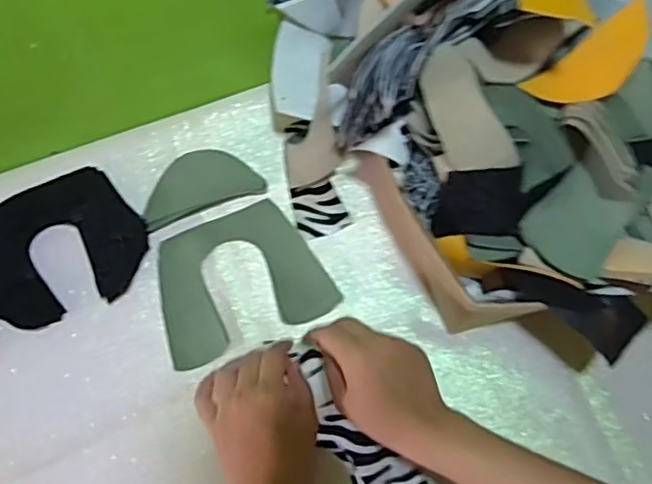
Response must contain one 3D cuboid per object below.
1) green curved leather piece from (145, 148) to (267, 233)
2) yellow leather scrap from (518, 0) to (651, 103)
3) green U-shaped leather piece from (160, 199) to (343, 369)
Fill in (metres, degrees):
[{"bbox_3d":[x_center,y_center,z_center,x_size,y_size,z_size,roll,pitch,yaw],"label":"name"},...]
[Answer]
[{"bbox_3d":[-0.123,-0.057,0.605,0.114,0.010,0.059,-20,75,-5],"label":"green curved leather piece"},{"bbox_3d":[0.204,-0.134,0.471,0.097,0.004,0.047,-36,67,19],"label":"yellow leather scrap"},{"bbox_3d":[-0.083,0.033,0.590,0.155,0.006,0.125,-21,72,-6],"label":"green U-shaped leather piece"}]

